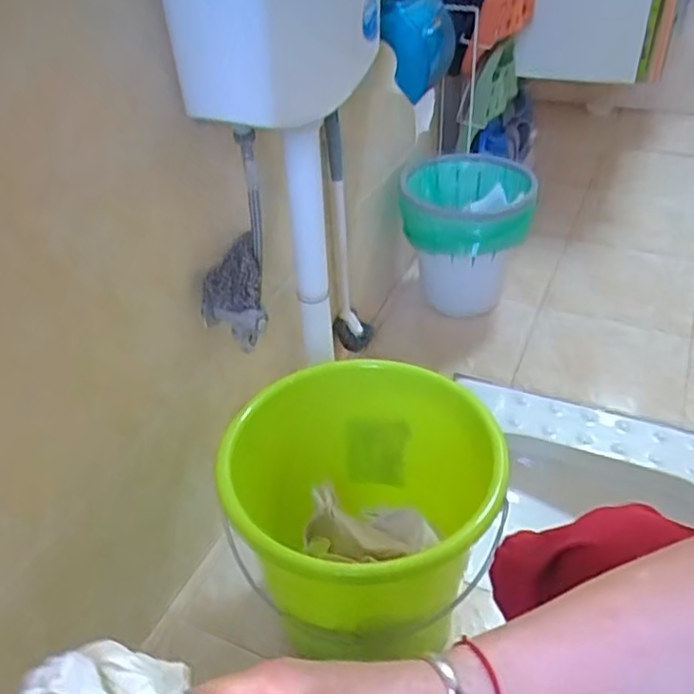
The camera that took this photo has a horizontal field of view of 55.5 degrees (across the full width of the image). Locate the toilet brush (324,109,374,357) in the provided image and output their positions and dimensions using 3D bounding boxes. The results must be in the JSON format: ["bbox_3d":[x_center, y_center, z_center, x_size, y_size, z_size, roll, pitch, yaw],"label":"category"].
[{"bbox_3d":[-0.001,-0.185,1.147,0.070,0.436,0.071,-7,38,-3],"label":"toilet brush"}]

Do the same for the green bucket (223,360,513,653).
[{"bbox_3d":[0.020,0.202,0.811,0.300,0.231,0.290,-3,38,2],"label":"green bucket"}]

